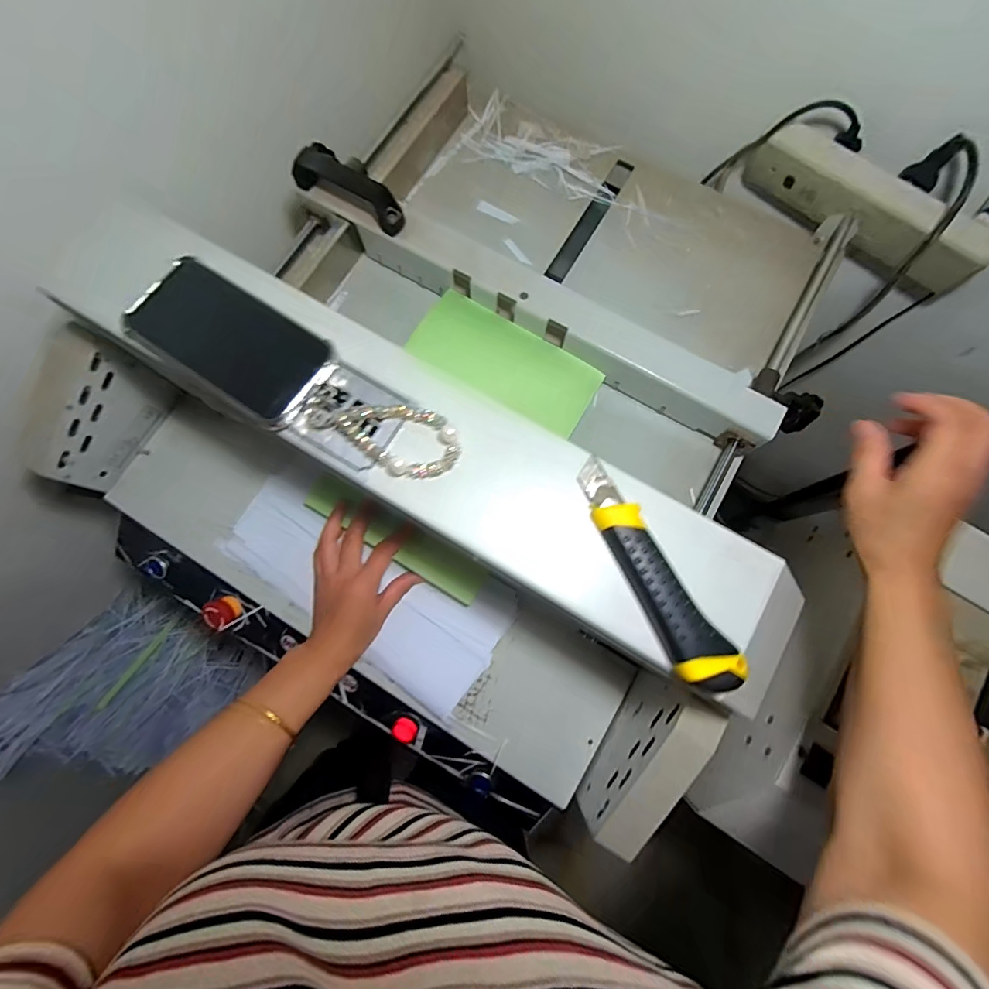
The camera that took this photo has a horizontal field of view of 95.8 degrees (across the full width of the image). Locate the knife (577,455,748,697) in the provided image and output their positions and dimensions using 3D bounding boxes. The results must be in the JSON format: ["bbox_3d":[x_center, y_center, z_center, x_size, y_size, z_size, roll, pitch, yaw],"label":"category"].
[{"bbox_3d":[0.100,0.049,0.288,0.035,0.019,0.161,-29,79,-6],"label":"knife"}]

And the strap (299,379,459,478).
[{"bbox_3d":[-0.079,-0.047,0.313,0.113,0.016,0.049,25,79,5],"label":"strap"}]

